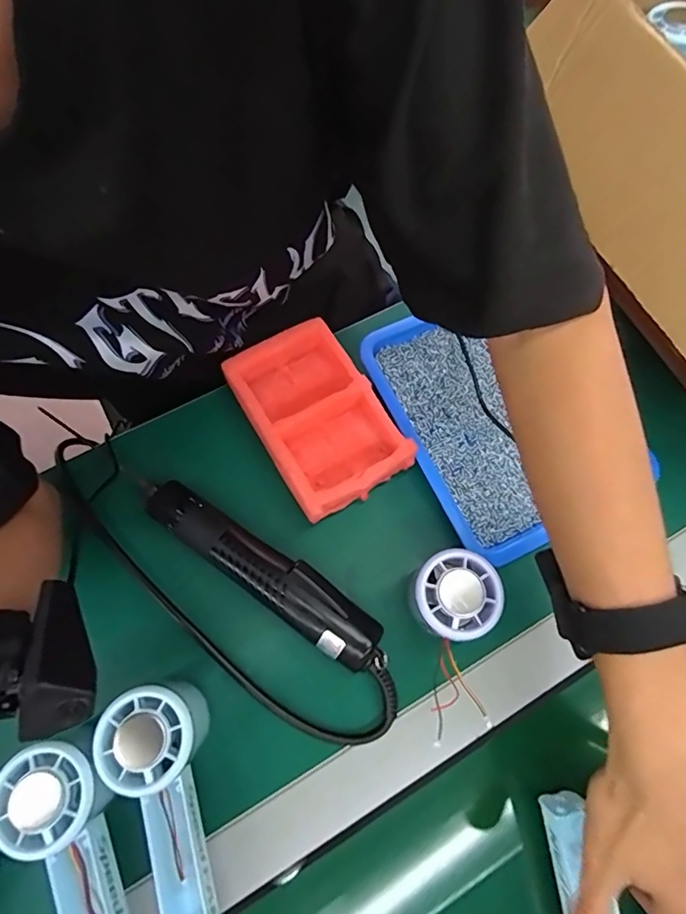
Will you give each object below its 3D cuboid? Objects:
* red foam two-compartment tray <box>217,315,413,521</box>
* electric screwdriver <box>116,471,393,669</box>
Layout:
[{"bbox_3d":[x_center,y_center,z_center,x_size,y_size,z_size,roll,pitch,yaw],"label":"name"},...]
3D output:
[{"bbox_3d":[-0.022,-0.032,0.392,0.096,0.038,0.148,-30,75,-11],"label":"red foam two-compartment tray"},{"bbox_3d":[-0.065,0.079,0.357,0.219,0.040,0.038,35,74,9],"label":"electric screwdriver"}]

